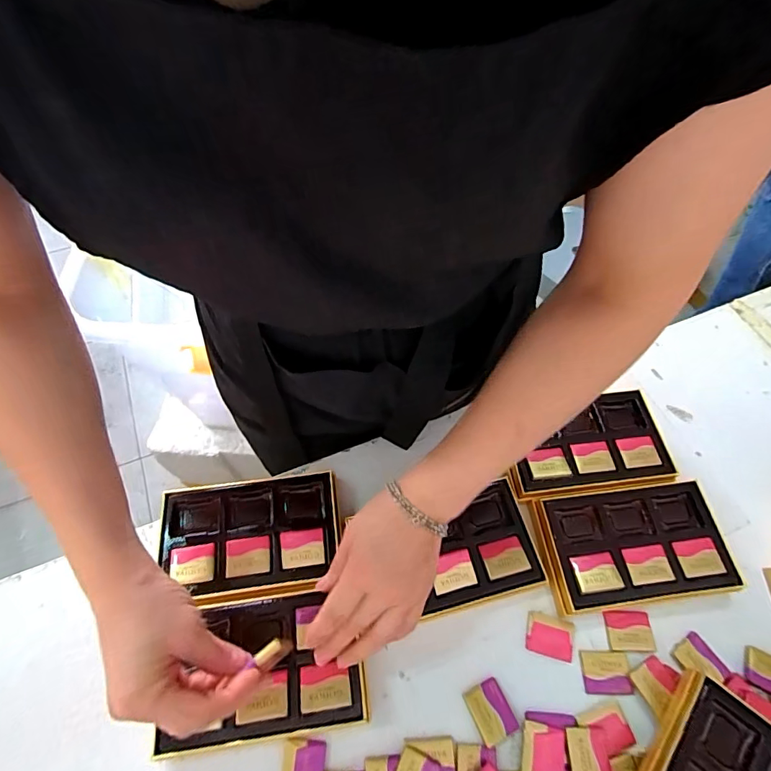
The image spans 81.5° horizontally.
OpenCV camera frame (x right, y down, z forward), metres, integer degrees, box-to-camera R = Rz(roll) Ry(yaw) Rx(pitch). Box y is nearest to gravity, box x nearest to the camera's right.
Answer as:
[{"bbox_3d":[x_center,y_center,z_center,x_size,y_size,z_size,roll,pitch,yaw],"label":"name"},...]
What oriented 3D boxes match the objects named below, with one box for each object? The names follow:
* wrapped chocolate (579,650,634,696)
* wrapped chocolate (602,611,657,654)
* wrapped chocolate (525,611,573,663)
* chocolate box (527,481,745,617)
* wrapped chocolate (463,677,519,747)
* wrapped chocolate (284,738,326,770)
[{"bbox_3d":[0.190,0.246,0.384,0.040,0.007,0.032,2,58,1],"label":"wrapped chocolate"},{"bbox_3d":[0.220,0.221,0.404,0.042,0.007,0.032,2,58,1],"label":"wrapped chocolate"},{"bbox_3d":[0.148,0.225,0.401,0.040,0.006,0.032,13,59,7],"label":"wrapped chocolate"},{"bbox_3d":[0.233,0.154,0.430,0.167,0.033,0.101,-7,58,-5],"label":"chocolate box"},{"bbox_3d":[0.087,0.271,0.373,0.032,0.010,0.039,-22,61,-14],"label":"wrapped chocolate"},{"bbox_3d":[-0.065,0.304,0.352,0.031,0.004,0.040,3,58,1],"label":"wrapped chocolate"}]

